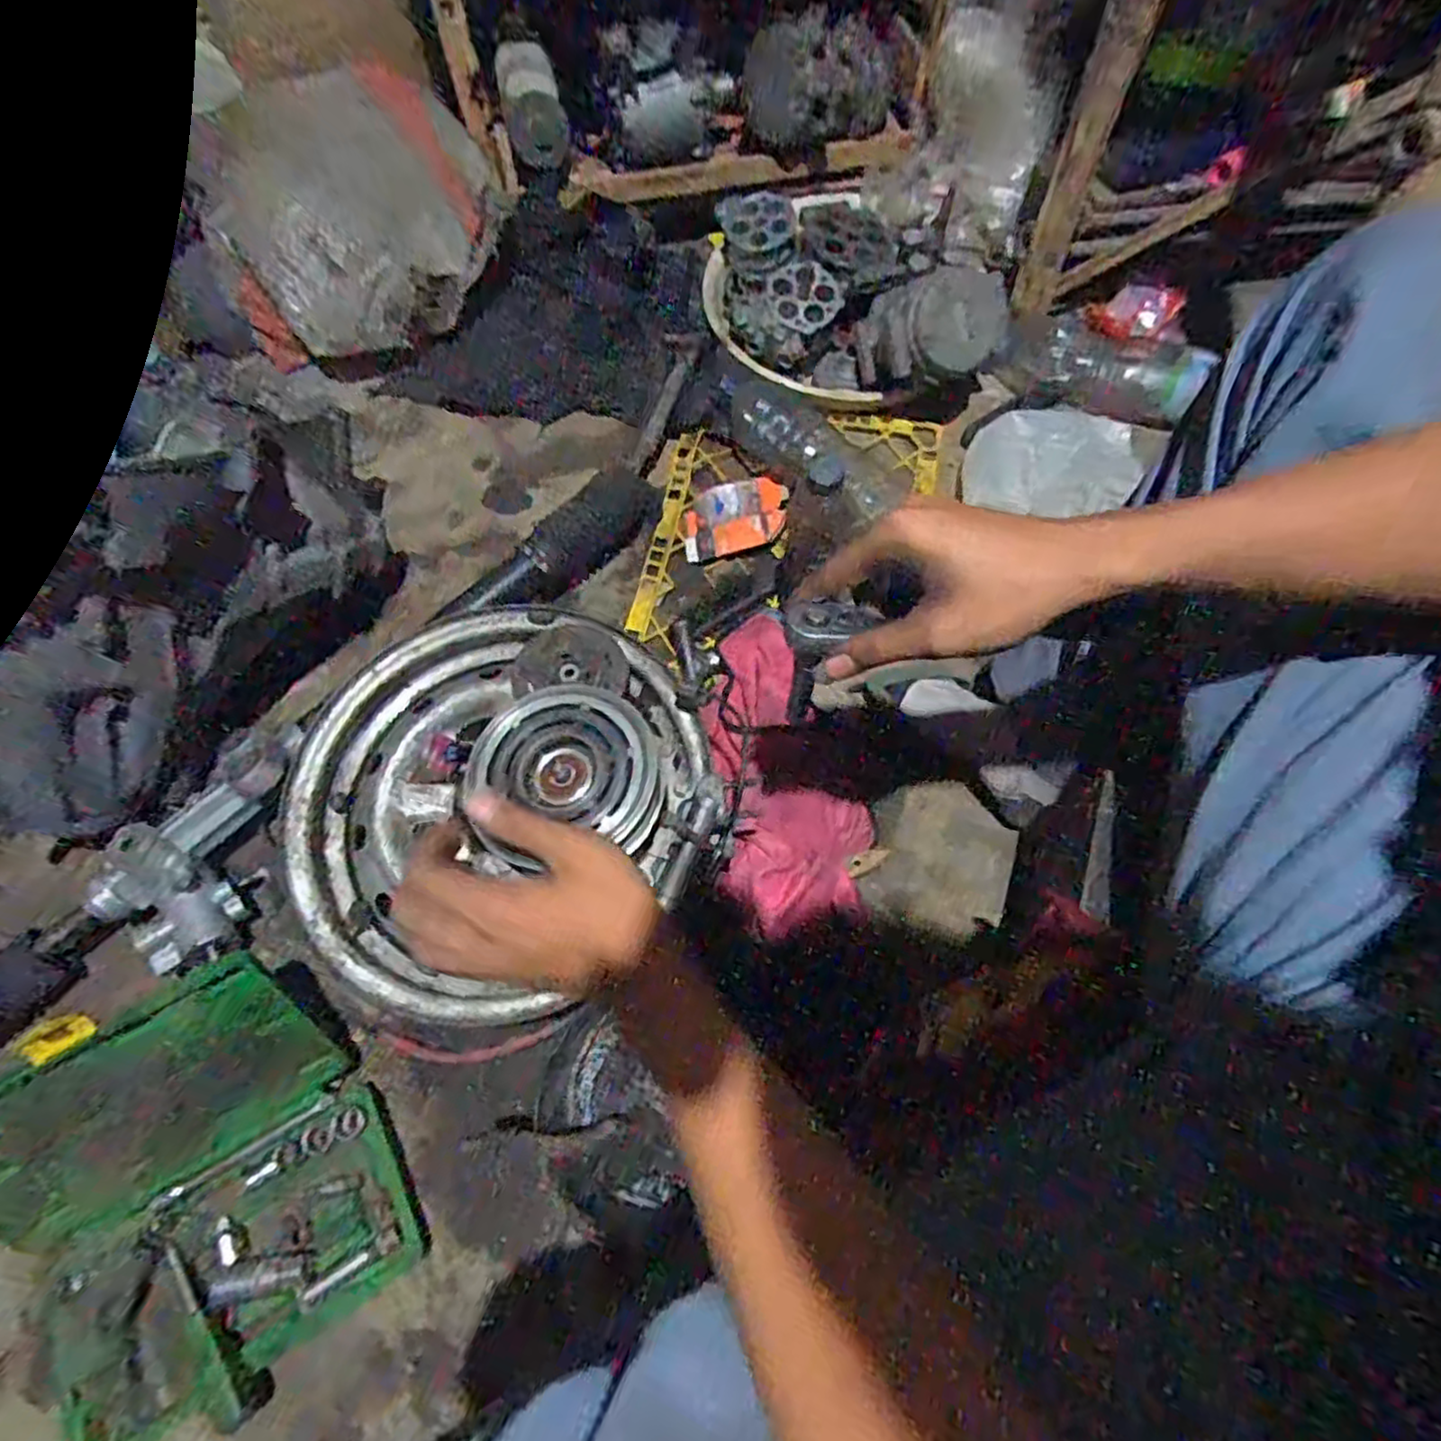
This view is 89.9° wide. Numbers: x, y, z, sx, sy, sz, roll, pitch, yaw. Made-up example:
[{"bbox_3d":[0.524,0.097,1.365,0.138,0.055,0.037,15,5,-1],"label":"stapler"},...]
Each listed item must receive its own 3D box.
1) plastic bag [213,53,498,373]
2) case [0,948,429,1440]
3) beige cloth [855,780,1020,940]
[{"bbox_3d":[-0.479,-0.672,0.949,0.347,0.187,0.280,-13,68,-4],"label":"plastic bag"},{"bbox_3d":[-0.454,0.391,0.587,0.296,0.104,0.330,-39,72,-14],"label":"case"},{"bbox_3d":[0.229,0.140,0.748,0.148,0.022,0.151,12,68,6],"label":"beige cloth"}]

